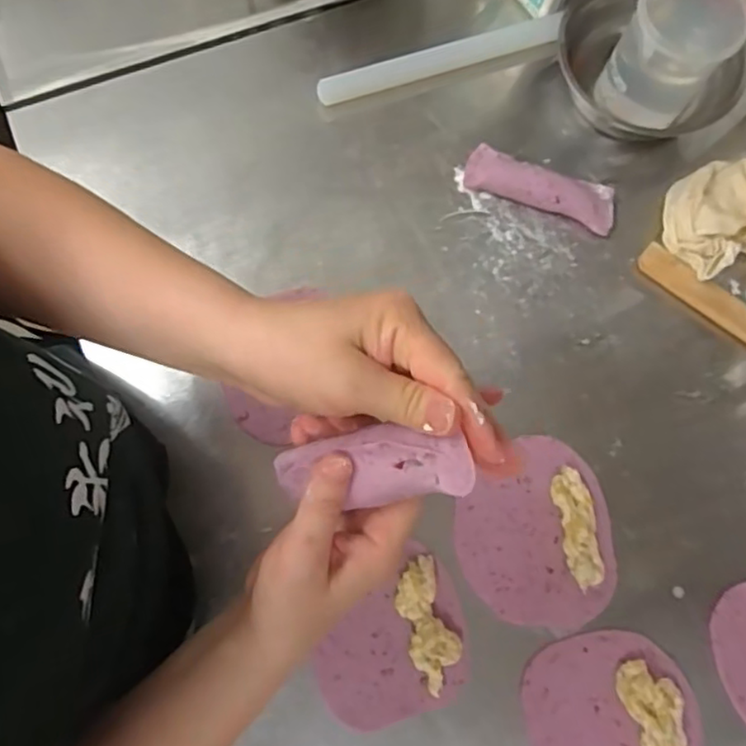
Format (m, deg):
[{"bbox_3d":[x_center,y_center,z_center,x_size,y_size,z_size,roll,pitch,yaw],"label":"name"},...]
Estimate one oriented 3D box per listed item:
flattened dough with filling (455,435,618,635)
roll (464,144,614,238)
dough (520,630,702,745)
[{"bbox_3d":[0.146,0.143,0.586,0.135,0.019,0.164,-5,76,-3],"label":"flattened dough with filling"},{"bbox_3d":[0.171,-0.188,0.666,0.155,0.029,0.044,21,76,4],"label":"roll"},{"bbox_3d":[0.205,0.298,0.548,0.146,0.019,0.144,0,76,-1],"label":"dough"}]

